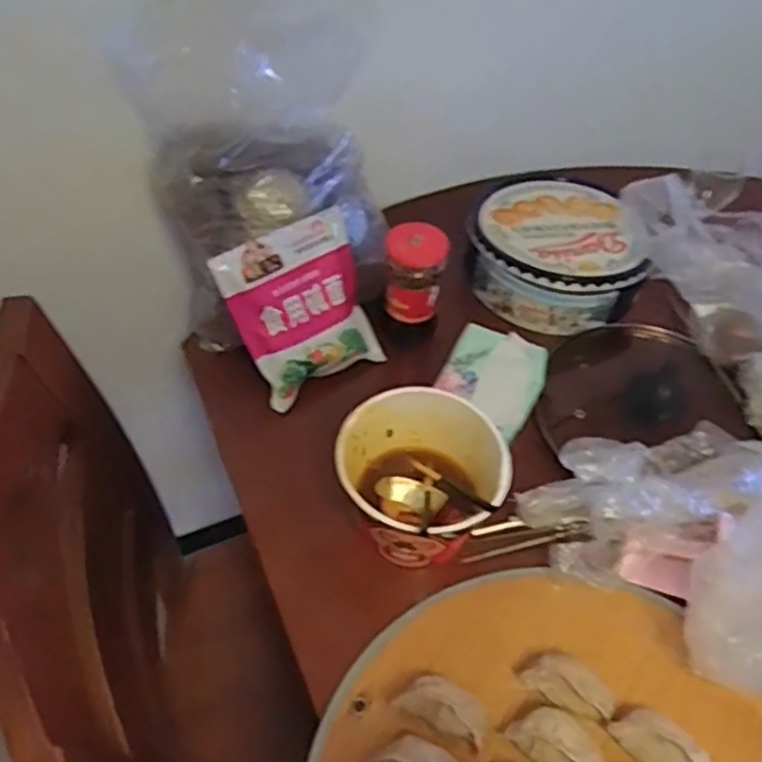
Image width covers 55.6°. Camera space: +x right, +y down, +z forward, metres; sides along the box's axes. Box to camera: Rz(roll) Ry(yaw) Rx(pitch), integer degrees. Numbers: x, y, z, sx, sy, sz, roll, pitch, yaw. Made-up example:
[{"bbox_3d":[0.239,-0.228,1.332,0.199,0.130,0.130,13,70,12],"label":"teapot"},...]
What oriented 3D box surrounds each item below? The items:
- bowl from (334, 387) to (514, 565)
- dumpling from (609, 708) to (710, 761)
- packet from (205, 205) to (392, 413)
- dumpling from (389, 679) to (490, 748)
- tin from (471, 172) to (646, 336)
[{"bbox_3d":[0.033,0.095,0.667,0.142,0.102,0.144,2,51,-2],"label":"bowl"},{"bbox_3d":[0.212,0.276,0.545,0.068,0.029,0.037,37,58,23],"label":"dumpling"},{"bbox_3d":[-0.080,-0.075,0.756,0.143,0.167,0.026,-29,23,-22],"label":"packet"},{"bbox_3d":[0.049,0.260,0.570,0.069,0.048,0.030,21,53,13],"label":"dumpling"},{"bbox_3d":[0.202,-0.156,0.873,0.183,0.072,0.197,2,51,-2],"label":"tin"}]

